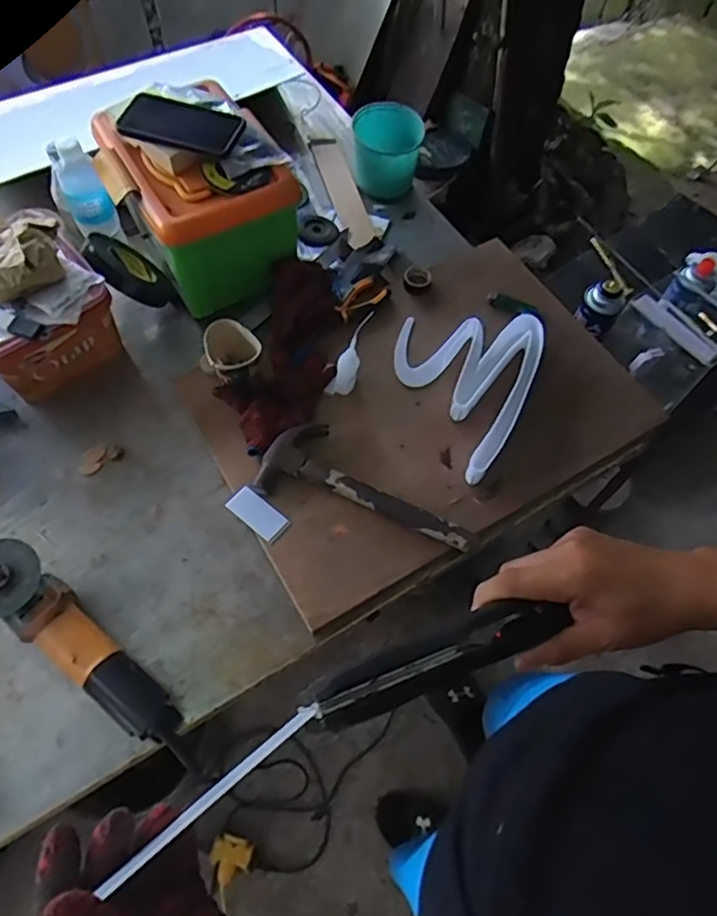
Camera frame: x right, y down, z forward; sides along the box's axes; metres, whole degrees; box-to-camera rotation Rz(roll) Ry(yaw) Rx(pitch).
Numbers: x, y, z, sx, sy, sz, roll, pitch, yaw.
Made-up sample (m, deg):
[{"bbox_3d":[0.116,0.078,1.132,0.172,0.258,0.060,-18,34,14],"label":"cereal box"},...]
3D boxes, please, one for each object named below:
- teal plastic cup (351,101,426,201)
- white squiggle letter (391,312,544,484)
[{"bbox_3d":[0.046,-0.521,1.071,0.115,0.123,0.122,1,63,-3],"label":"teal plastic cup"},{"bbox_3d":[0.137,-0.113,0.886,0.206,0.045,0.282,23,64,8],"label":"white squiggle letter"}]

